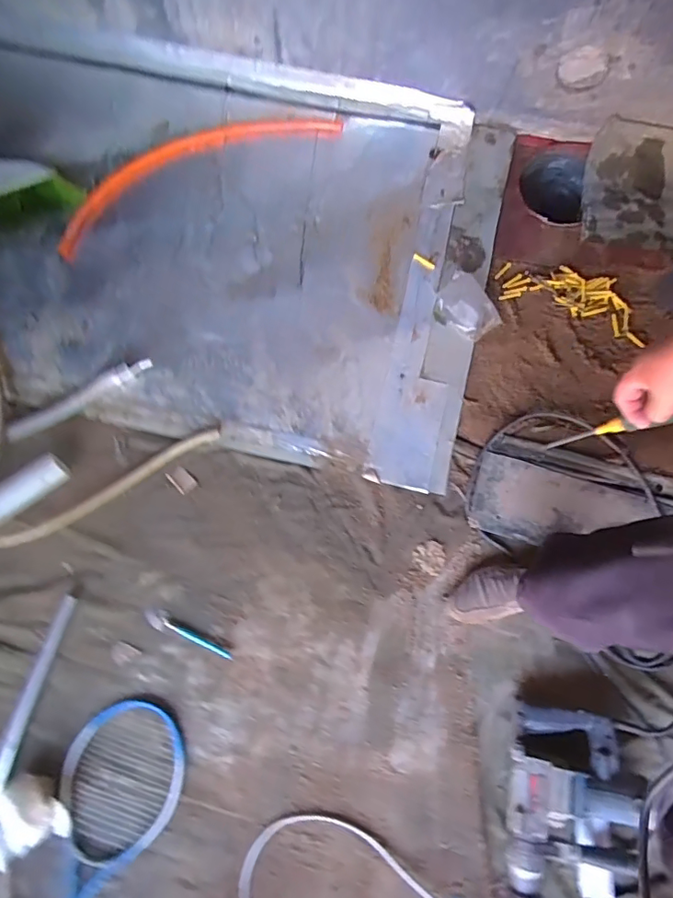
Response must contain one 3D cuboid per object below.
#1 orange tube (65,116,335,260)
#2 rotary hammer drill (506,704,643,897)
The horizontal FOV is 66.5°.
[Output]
[{"bbox_3d":[-0.358,-0.705,1.271,0.762,0.055,0.181,-30,78,-8],"label":"orange tube"},{"bbox_3d":[0.403,0.744,0.883,0.217,0.091,0.547,9,76,2],"label":"rotary hammer drill"}]

